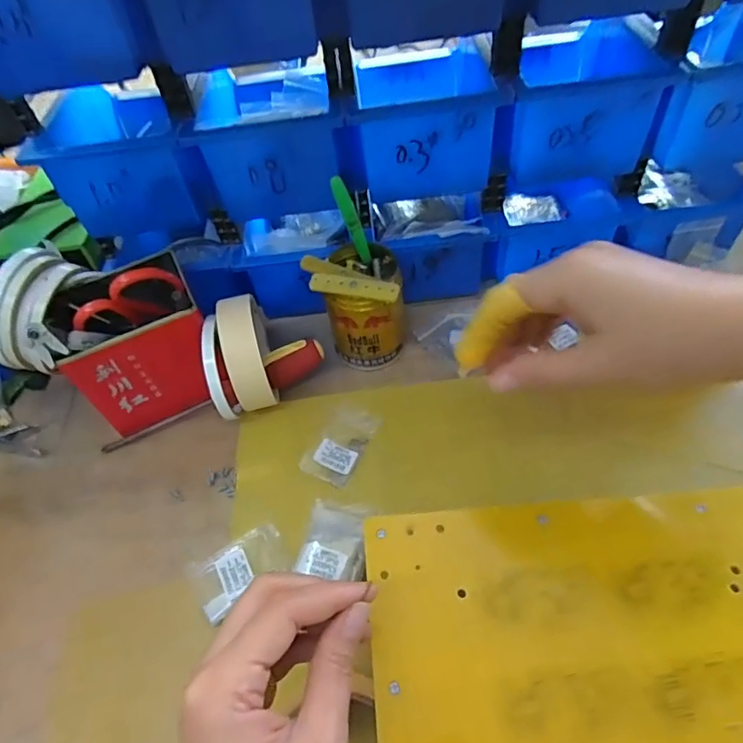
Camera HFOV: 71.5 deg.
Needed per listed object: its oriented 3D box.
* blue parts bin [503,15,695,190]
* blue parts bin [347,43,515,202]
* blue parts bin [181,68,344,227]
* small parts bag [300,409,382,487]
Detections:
[{"bbox_3d":[0.162,-0.231,0.415,0.112,0.075,0.171,0,53,6],"label":"blue parts bin"},{"bbox_3d":[0.037,-0.220,0.424,0.102,0.072,0.167,-5,52,2],"label":"blue parts bin"},{"bbox_3d":[-0.080,-0.204,0.425,0.103,0.075,0.158,-8,52,0],"label":"blue parts bin"},{"bbox_3d":[-0.023,0.057,0.401,0.039,0.008,0.064,21,57,20],"label":"small parts bag"}]

